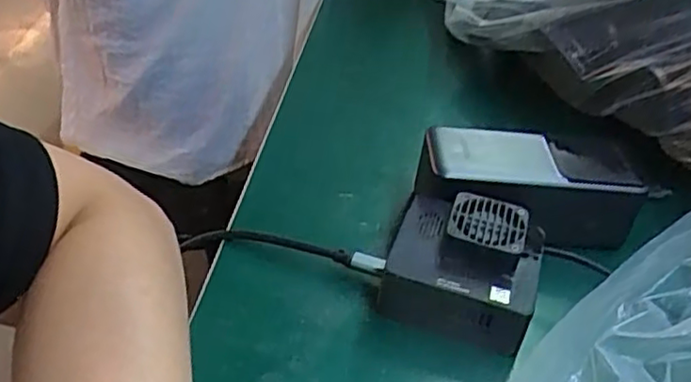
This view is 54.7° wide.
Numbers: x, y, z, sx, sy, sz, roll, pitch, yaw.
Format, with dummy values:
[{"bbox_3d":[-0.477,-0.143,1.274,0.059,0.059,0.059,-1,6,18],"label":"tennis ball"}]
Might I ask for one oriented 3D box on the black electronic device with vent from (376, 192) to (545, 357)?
[{"bbox_3d":[0.064,0.038,0.362,0.079,0.040,0.081,17,38,11],"label":"black electronic device with vent"}]

